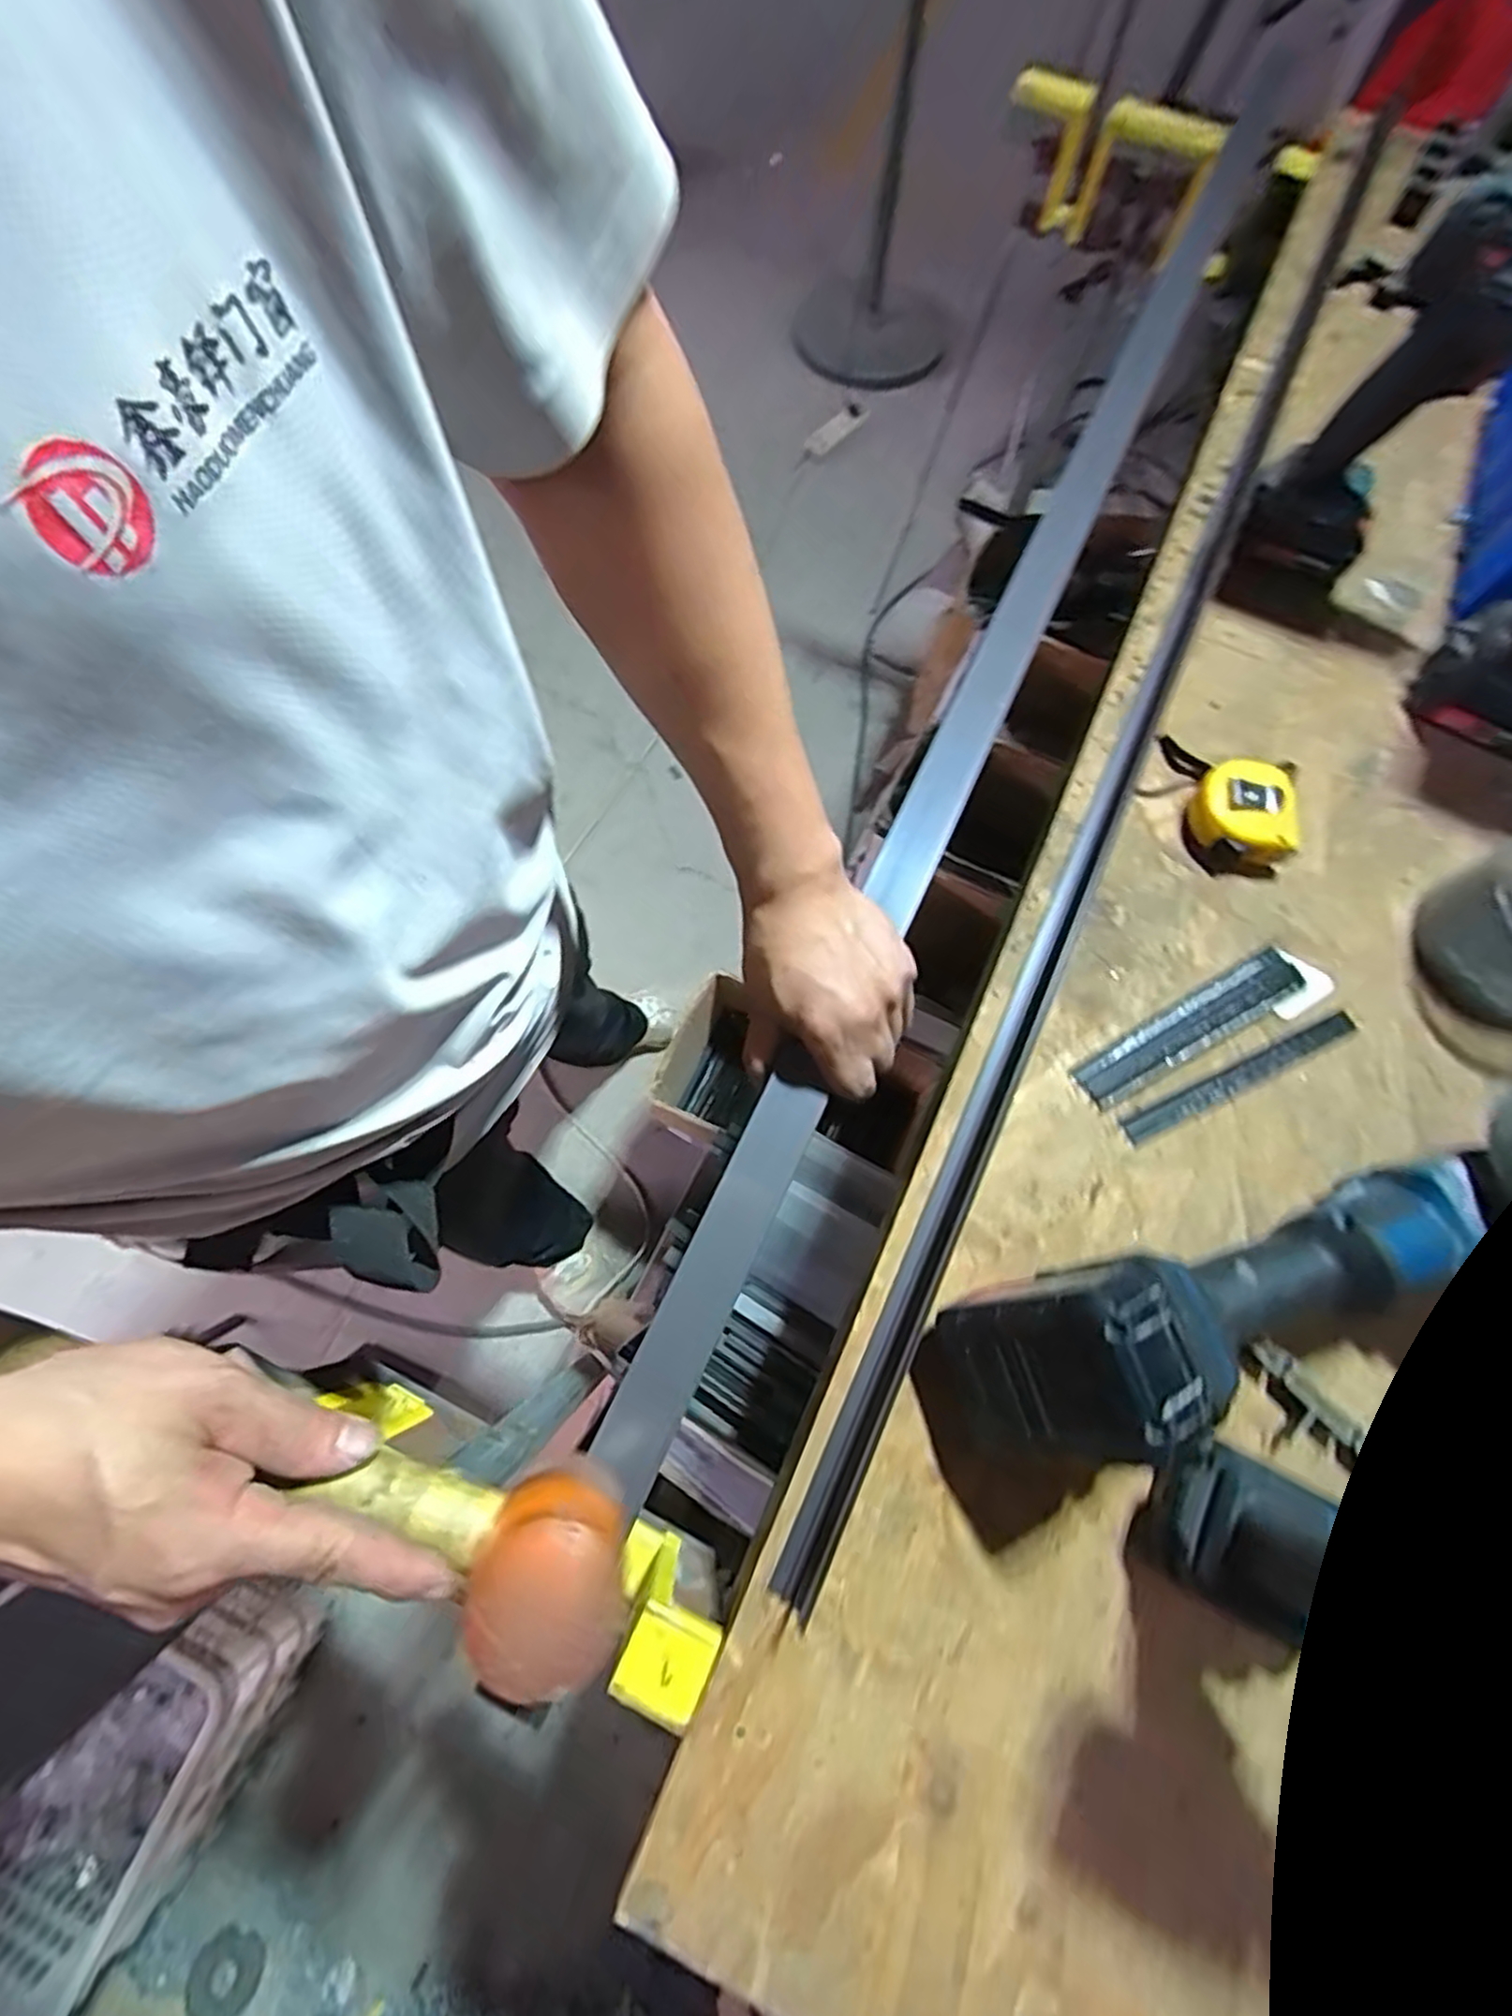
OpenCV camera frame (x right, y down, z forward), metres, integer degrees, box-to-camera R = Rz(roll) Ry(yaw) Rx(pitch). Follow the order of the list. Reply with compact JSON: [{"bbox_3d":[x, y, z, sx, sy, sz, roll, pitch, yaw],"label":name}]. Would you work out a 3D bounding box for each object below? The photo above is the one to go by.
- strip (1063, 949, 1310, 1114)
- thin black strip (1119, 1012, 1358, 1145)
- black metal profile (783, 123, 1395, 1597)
[{"bbox_3d":[0.281,0.012,0.482,0.169,0.004,0.033,-29,76,-10],"label":"strip"},{"bbox_3d":[0.308,0.043,0.474,0.173,0.004,0.016,-23,75,-9],"label":"thin black strip"},{"bbox_3d":[0.310,-0.275,0.579,0.039,0.030,1.355,25,74,6],"label":"black metal profile"}]

